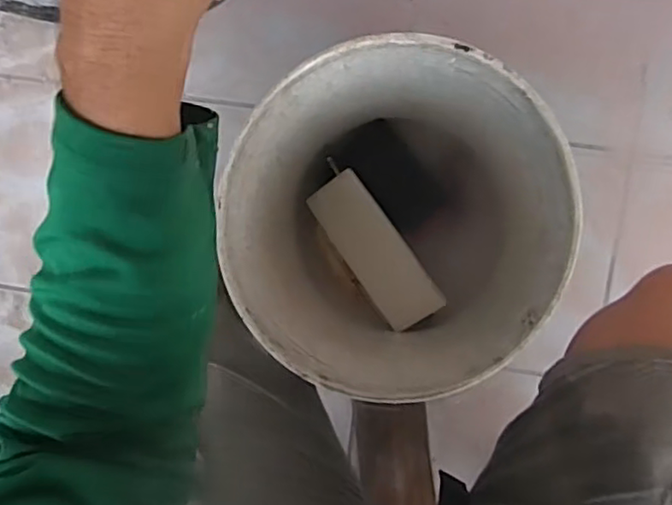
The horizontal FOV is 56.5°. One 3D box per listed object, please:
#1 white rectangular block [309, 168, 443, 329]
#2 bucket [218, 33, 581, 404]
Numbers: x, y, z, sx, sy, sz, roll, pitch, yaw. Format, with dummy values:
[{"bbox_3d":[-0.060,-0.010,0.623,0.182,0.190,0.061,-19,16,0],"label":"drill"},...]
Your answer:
[{"bbox_3d":[0.044,0.000,0.742,0.085,0.021,0.191,-37,88,30],"label":"white rectangular block"},{"bbox_3d":[0.062,-0.034,0.647,0.292,0.267,0.293,2,91,7],"label":"bucket"}]

